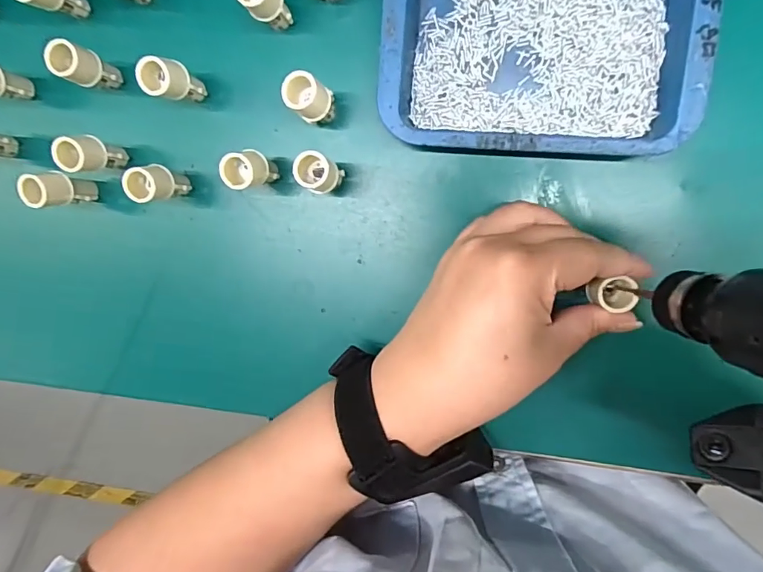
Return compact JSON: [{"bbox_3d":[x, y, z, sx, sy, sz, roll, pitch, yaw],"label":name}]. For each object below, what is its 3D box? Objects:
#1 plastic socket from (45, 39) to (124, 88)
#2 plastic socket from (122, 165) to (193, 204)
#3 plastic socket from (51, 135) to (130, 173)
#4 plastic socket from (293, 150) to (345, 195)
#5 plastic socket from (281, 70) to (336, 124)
[{"bbox_3d":[-0.168,-0.124,0.263,0.017,0.045,0.019,27,99,6],"label":"plastic socket"},{"bbox_3d":[-0.127,-0.058,0.264,0.017,0.043,0.021,7,96,9],"label":"plastic socket"},{"bbox_3d":[-0.168,-0.075,0.267,0.015,0.043,0.021,17,98,7],"label":"plastic socket"},{"bbox_3d":[-0.033,-0.061,0.254,0.019,0.045,0.019,1,95,9],"label":"plastic socket"},{"bbox_3d":[-0.037,-0.100,0.249,0.020,0.044,0.021,1,95,9],"label":"plastic socket"}]

